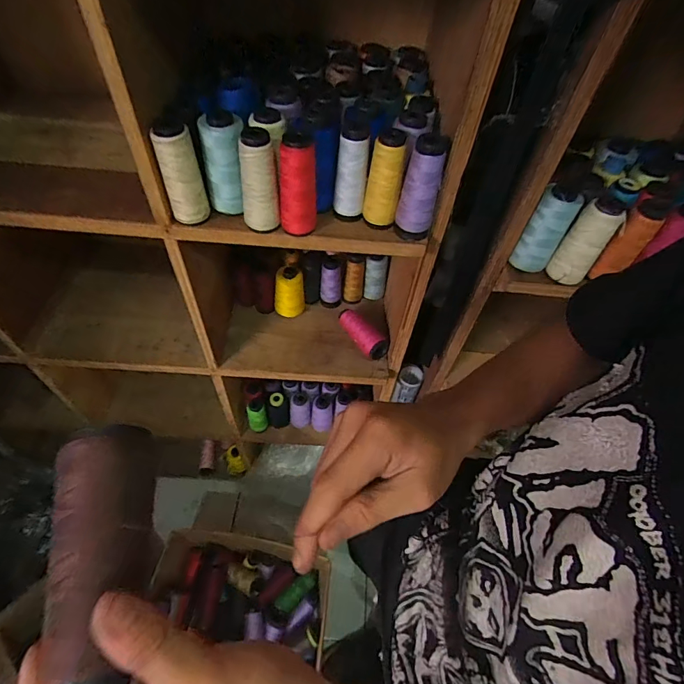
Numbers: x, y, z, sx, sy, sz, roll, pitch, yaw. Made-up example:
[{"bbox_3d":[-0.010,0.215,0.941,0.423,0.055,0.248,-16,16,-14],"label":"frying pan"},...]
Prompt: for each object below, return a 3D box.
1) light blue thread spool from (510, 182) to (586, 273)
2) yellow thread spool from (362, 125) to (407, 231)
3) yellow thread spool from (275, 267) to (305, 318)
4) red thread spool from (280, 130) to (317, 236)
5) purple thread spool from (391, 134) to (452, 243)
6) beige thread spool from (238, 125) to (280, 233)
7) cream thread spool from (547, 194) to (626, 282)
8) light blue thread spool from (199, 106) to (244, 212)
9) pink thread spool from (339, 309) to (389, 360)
[{"bbox_3d":[0.259,-0.141,0.518,0.045,0.103,0.041,29,55,16],"label":"light blue thread spool"},{"bbox_3d":[0.050,-0.191,0.486,0.037,0.106,0.037,5,52,-2],"label":"yellow thread spool"},{"bbox_3d":[-0.107,-0.103,0.813,0.057,0.093,0.058,3,52,-4],"label":"yellow thread spool"},{"bbox_3d":[-0.050,-0.178,0.467,0.043,0.110,0.036,-4,53,-9],"label":"red thread spool"},{"bbox_3d":[0.092,-0.178,0.476,0.044,0.117,0.034,15,53,6],"label":"purple thread spool"},{"bbox_3d":[-0.094,-0.180,0.460,0.039,0.108,0.032,-5,53,-10],"label":"beige thread spool"},{"bbox_3d":[0.307,-0.126,0.513,0.045,0.101,0.045,3,52,-4],"label":"cream thread spool"},{"bbox_3d":[-0.136,-0.206,0.475,0.047,0.106,0.040,-5,53,-9],"label":"light blue thread spool"},{"bbox_3d":[0.037,-0.022,0.797,0.041,0.044,0.123,-29,60,-24],"label":"pink thread spool"}]

